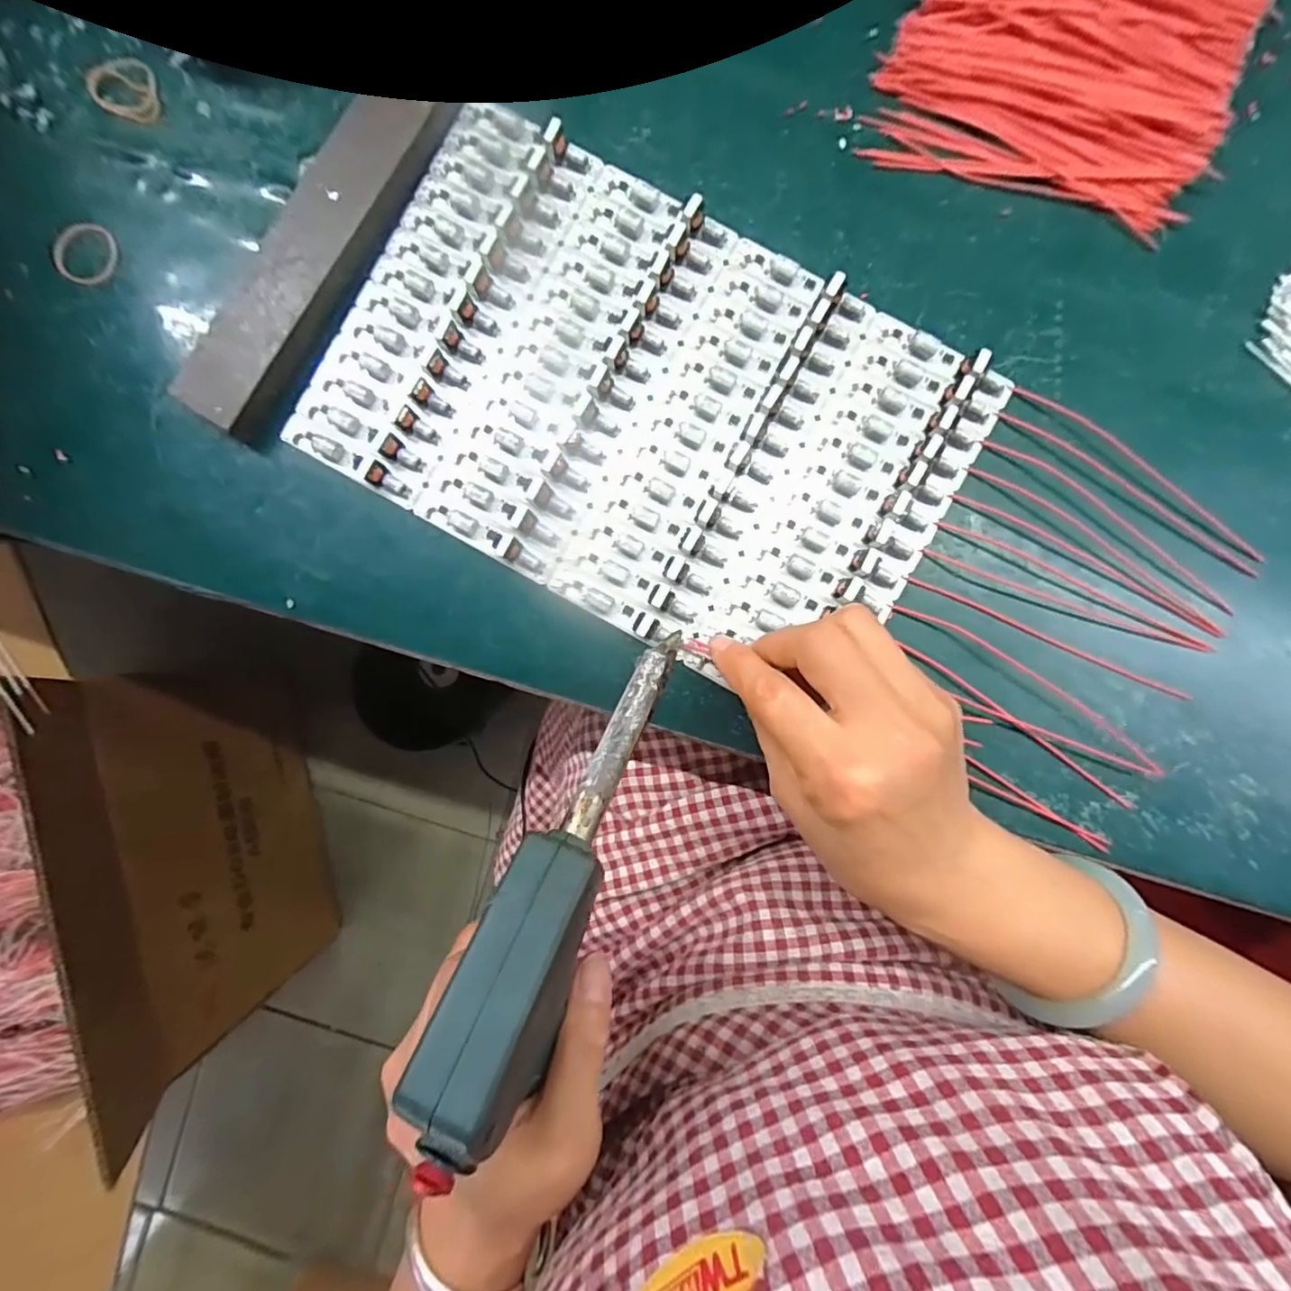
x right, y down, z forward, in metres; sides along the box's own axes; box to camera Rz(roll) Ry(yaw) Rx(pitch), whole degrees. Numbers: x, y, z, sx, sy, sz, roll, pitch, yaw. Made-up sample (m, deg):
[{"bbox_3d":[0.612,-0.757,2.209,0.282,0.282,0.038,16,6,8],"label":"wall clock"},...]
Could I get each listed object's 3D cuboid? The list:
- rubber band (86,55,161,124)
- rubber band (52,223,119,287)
[{"bbox_3d":[-0.255,-0.273,0.279,0.030,0.004,0.038,-42,89,0],"label":"rubber band"},{"bbox_3d":[-0.273,-0.192,0.276,0.030,0.004,0.029,0,89,1],"label":"rubber band"}]

